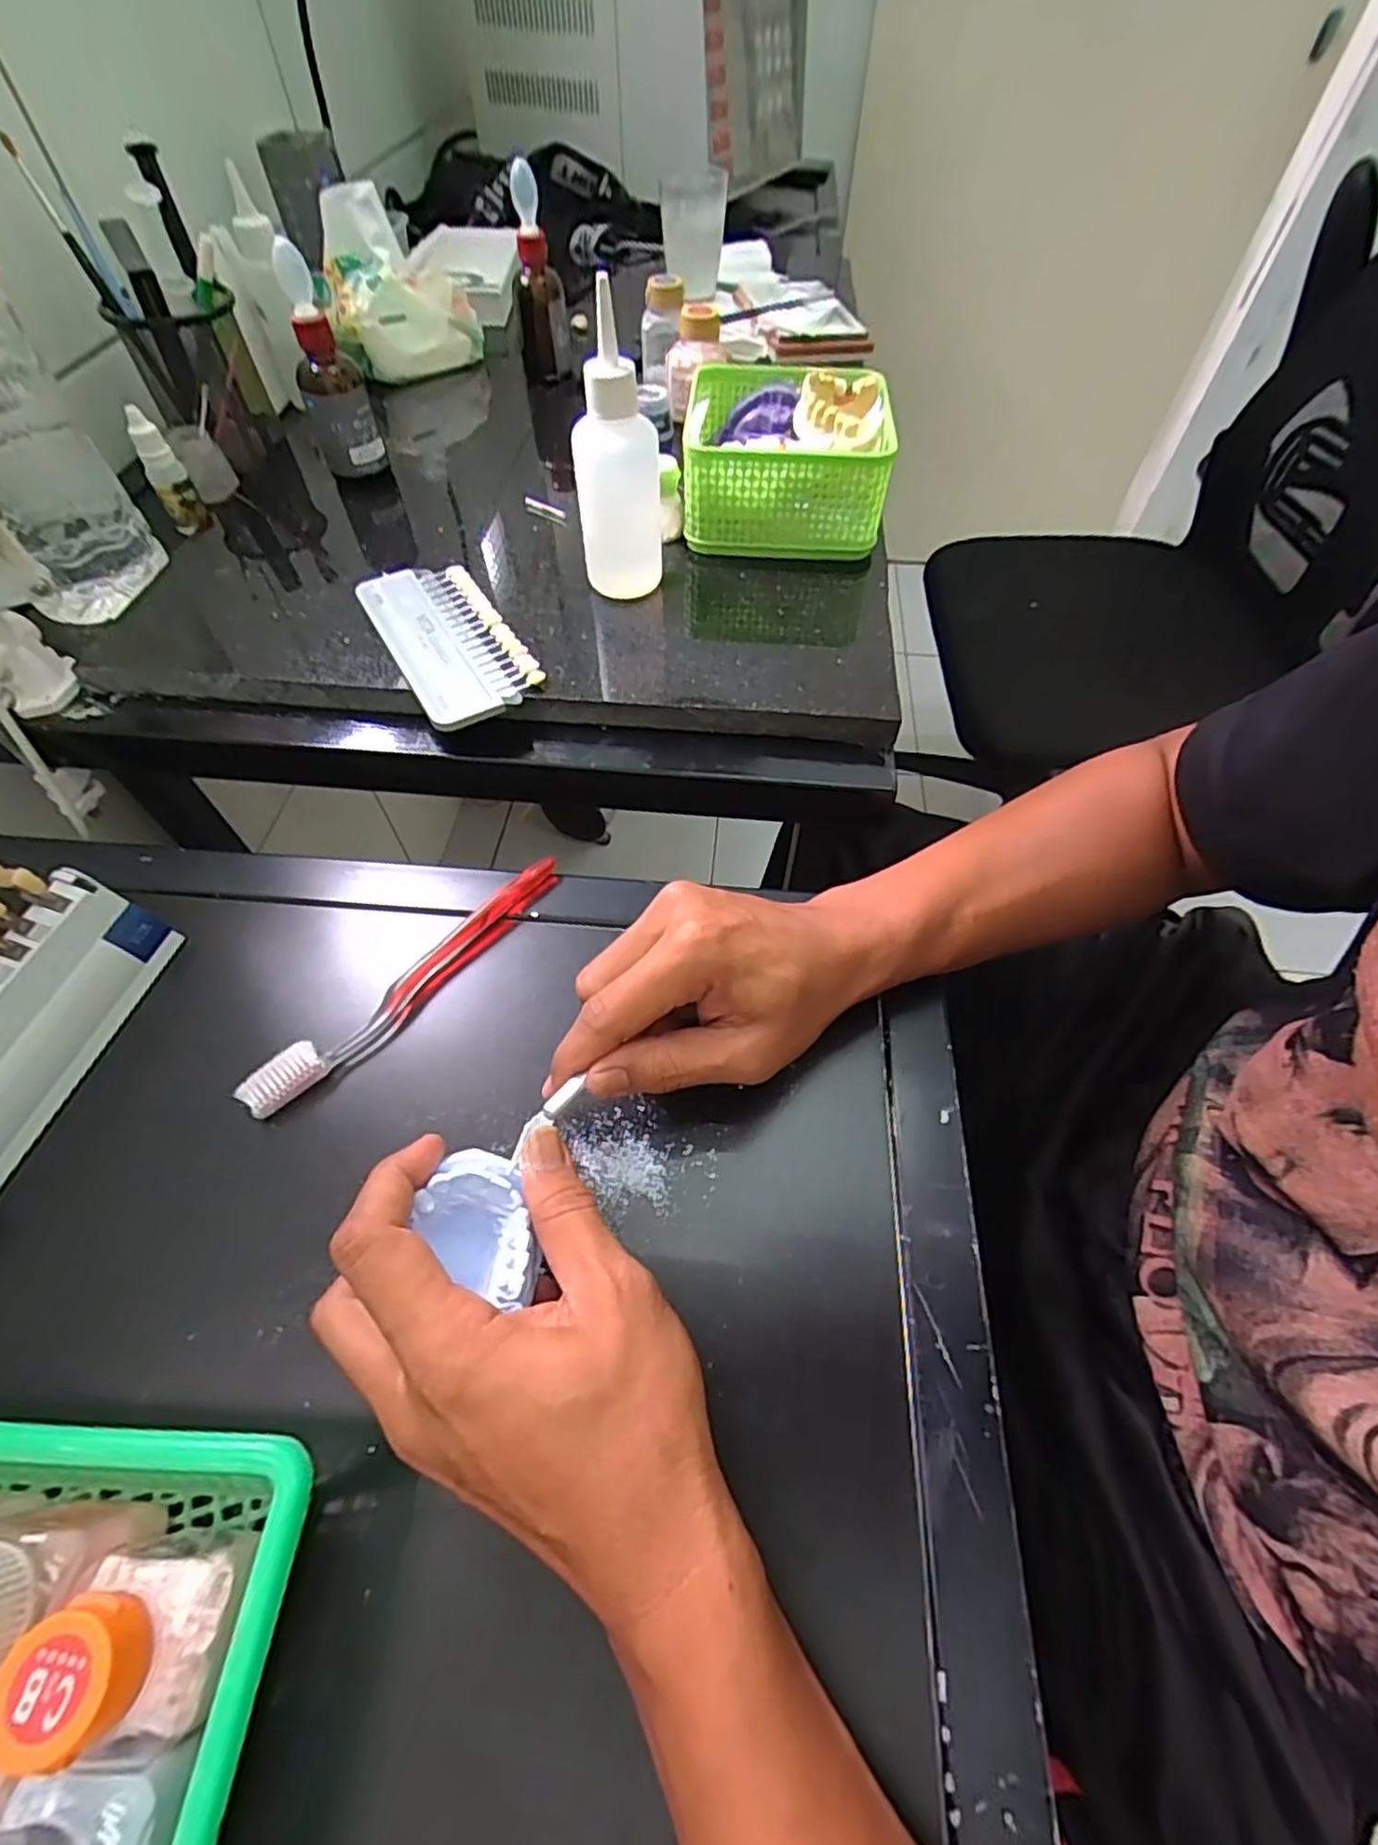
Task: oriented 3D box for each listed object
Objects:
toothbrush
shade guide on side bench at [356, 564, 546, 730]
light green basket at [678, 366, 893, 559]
[{"bbox_3d":[-0.141,0.028,0.365,0.023,0.015,0.188,36,62,20],"label":"toothbrush"},{"bbox_3d":[-0.142,-0.168,0.413,0.067,0.010,0.146,-28,61,-18],"label":"shade guide on side bench"},{"bbox_3d":[0.067,-0.321,0.478,0.127,0.073,0.140,6,56,2],"label":"light green basket"}]

